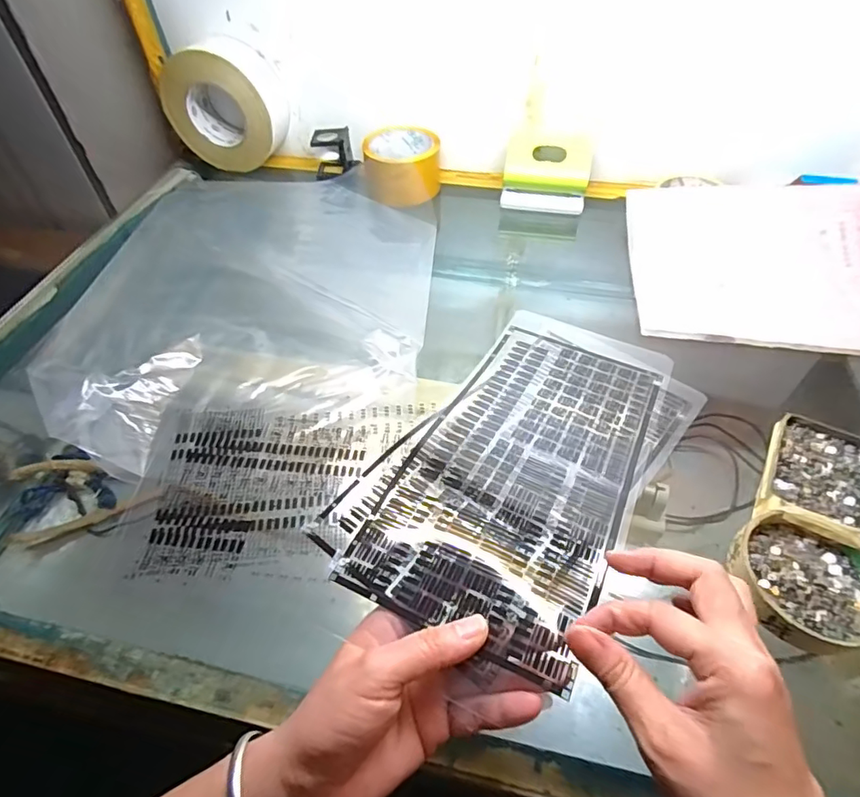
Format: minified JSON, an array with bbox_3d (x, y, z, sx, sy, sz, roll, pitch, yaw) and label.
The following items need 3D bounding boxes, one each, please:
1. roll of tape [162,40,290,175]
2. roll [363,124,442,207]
[{"bbox_3d":[-0.257,-0.364,0.649,0.141,0.141,0.062,6,50,6],"label":"roll of tape"},{"bbox_3d":[-0.034,-0.284,0.627,0.093,0.057,0.100,-2,50,-1],"label":"roll"}]

